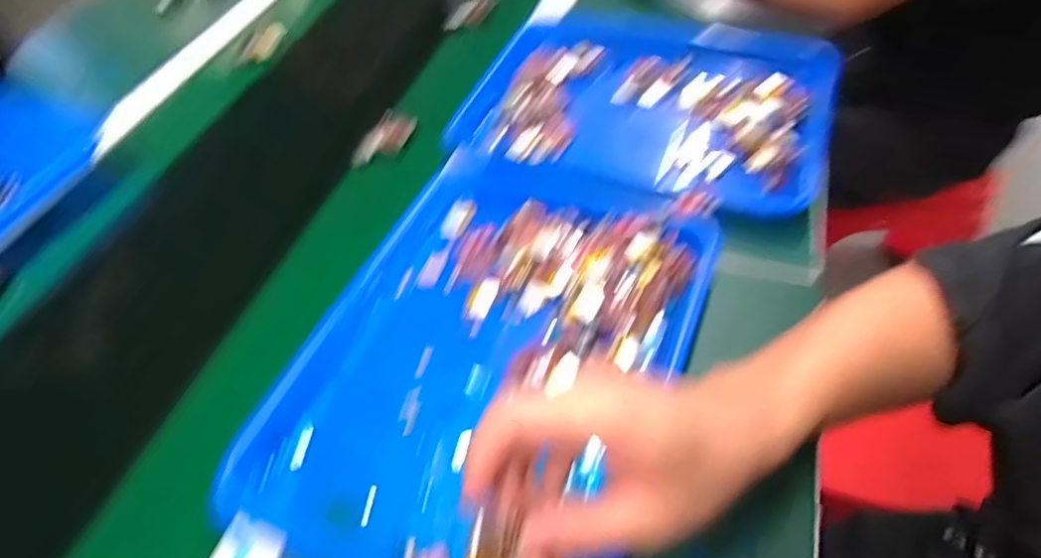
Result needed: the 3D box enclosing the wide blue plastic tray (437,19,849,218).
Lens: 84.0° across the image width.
[{"bbox_3d":[0.123,-0.178,0.572,0.344,0.039,0.262,13,52,17],"label":"wide blue plastic tray"}]

